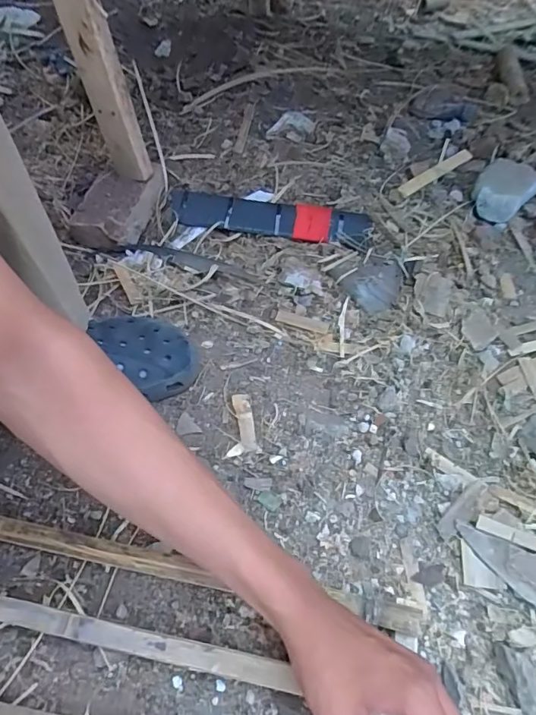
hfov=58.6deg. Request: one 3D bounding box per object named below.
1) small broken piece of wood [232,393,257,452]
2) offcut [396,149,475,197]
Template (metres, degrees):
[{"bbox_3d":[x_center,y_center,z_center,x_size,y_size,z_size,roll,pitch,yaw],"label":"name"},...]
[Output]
[{"bbox_3d":[-0.026,0.071,0.533,0.019,0.005,0.070,-8,54,-9],"label":"small broken piece of wood"},{"bbox_3d":[0.294,-0.325,0.836,0.174,0.009,0.023,-33,73,-20],"label":"offcut"}]

